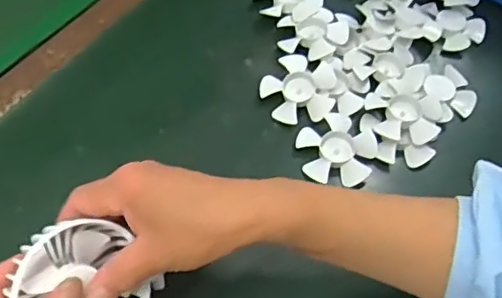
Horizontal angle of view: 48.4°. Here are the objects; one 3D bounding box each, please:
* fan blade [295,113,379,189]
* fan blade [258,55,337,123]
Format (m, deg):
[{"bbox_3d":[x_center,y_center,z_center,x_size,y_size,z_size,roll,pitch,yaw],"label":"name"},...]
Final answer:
[{"bbox_3d":[0.078,0.000,0.506,0.066,0.015,0.070,1,58,-2],"label":"fan blade"},{"bbox_3d":[0.045,-0.059,0.535,0.069,0.019,0.071,1,58,-2],"label":"fan blade"}]

